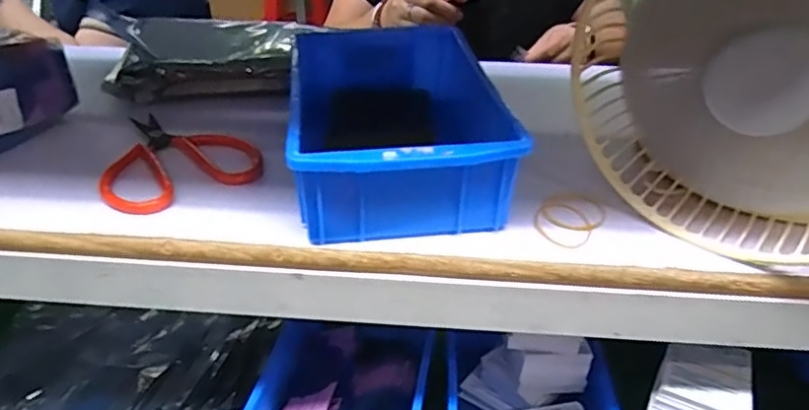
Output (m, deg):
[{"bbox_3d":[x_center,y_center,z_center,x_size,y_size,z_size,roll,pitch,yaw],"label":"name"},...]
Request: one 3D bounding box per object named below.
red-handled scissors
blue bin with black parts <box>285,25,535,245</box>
[{"bbox_3d":[-0.166,-0.035,0.419,0.100,0.018,0.113,-22,40,-30],"label":"red-handled scissors"},{"bbox_3d":[-0.006,-0.058,0.404,0.129,0.064,0.200,-3,34,-6],"label":"blue bin with black parts"}]

